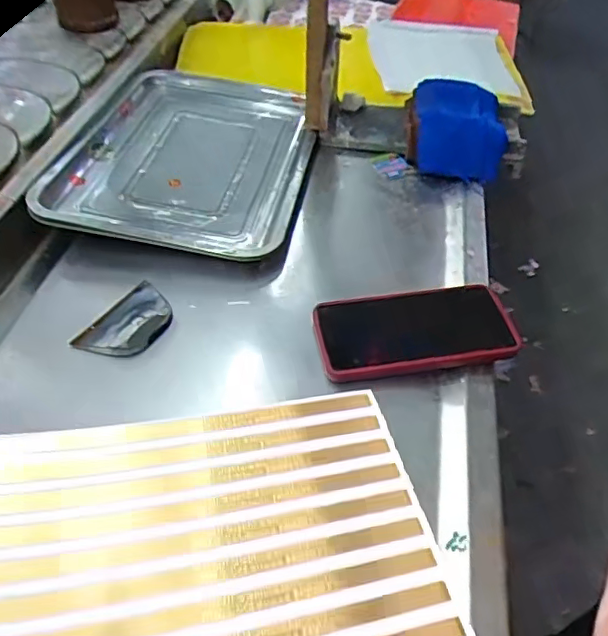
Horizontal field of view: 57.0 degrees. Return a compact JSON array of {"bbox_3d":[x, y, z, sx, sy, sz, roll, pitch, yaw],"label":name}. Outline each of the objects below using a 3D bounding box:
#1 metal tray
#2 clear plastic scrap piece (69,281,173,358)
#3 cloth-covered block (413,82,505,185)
[{"bbox_3d":[-0.130,-0.192,0.647,0.262,0.028,0.333,11,49,3],"label":"metal tray"},{"bbox_3d":[-0.152,0.002,0.491,0.061,0.016,0.085,25,51,15],"label":"clear plastic scrap piece"},{"bbox_3d":[0.188,-0.230,0.687,0.112,0.058,0.156,8,48,1],"label":"cloth-covered block"}]

